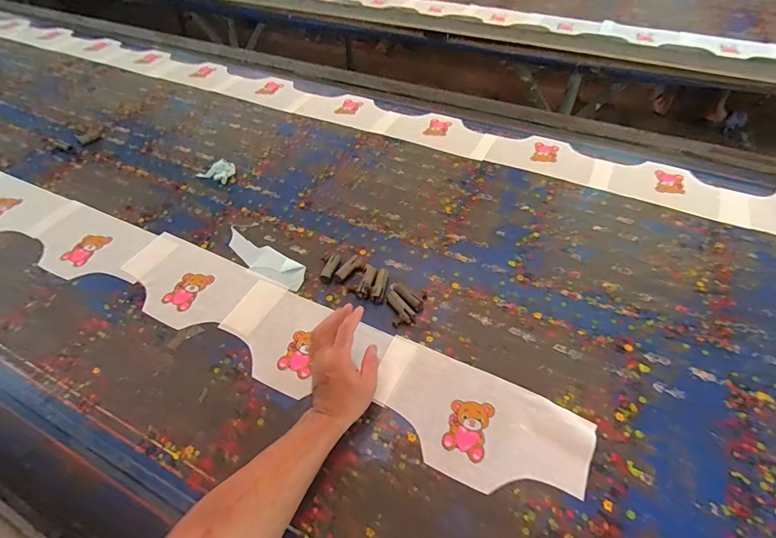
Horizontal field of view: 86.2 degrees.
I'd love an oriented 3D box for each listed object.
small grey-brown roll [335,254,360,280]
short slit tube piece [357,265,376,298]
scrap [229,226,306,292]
[{"bbox_3d":[-0.077,-0.004,0.810,0.024,0.014,0.064,29,56,23],"label":"small grey-brown roll"},{"bbox_3d":[-0.038,0.023,0.783,0.024,0.016,0.077,11,51,10],"label":"short slit tube piece"},{"bbox_3d":[-0.245,-0.018,0.830,0.199,0.010,0.061,27,58,10],"label":"scrap"}]

